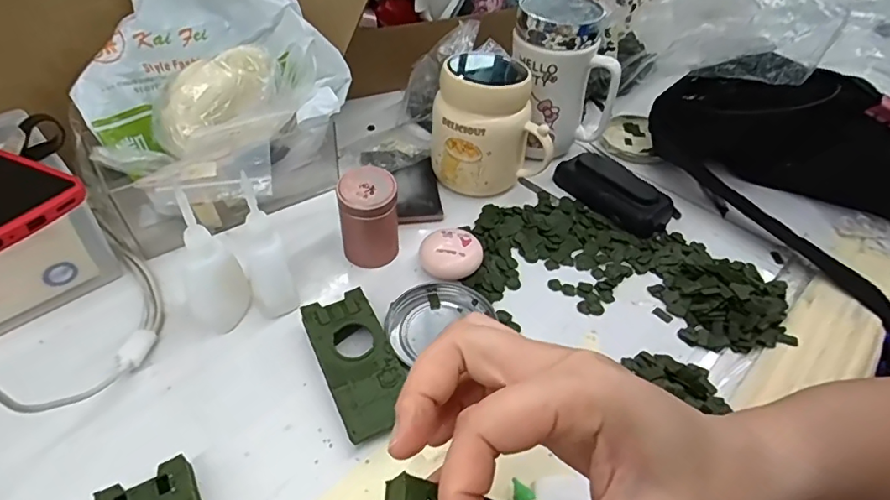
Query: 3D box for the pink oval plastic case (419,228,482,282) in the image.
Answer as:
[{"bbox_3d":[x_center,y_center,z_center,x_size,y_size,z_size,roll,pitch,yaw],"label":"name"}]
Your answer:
[{"bbox_3d":[0.005,0.004,0.419,0.048,0.022,0.041,2,45,0],"label":"pink oval plastic case"}]

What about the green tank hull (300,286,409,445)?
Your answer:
[{"bbox_3d":[-0.057,0.073,0.352,0.046,0.021,0.100,-20,49,-20],"label":"green tank hull"}]

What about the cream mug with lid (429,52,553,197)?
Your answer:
[{"bbox_3d":[0.038,-0.110,0.469,0.097,0.113,0.073,-5,46,-7],"label":"cream mug with lid"}]

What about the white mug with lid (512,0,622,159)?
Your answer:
[{"bbox_3d":[0.105,-0.153,0.497,0.077,0.142,0.086,-23,51,-23],"label":"white mug with lid"}]

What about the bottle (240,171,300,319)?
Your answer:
[{"bbox_3d":[-0.123,0.003,0.361,0.027,0.102,0.029,-16,48,-18],"label":"bottle"}]

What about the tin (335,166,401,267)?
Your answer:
[{"bbox_3d":[-0.058,-0.025,0.413,0.044,0.069,0.036,0,45,-3],"label":"tin"}]

